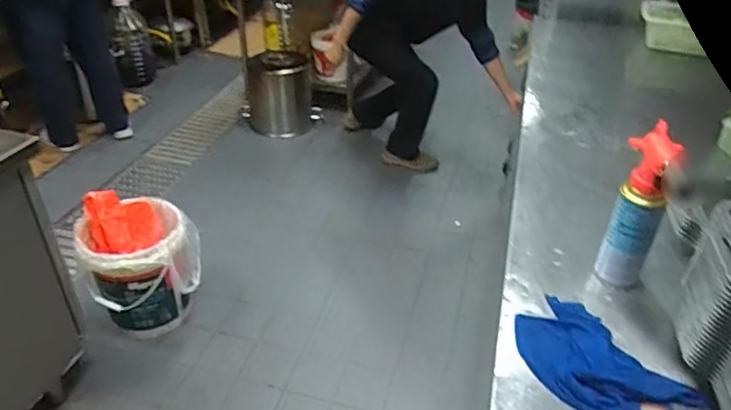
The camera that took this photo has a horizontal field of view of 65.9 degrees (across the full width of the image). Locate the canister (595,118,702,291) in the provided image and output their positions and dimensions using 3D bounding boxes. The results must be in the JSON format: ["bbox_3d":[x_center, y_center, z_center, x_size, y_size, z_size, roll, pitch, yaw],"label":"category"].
[{"bbox_3d":[0.405,0.013,0.835,0.070,0.230,0.108,4,35,3],"label":"canister"}]

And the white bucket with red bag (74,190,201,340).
[{"bbox_3d":[-0.686,0.188,1.767,0.319,0.468,0.300,-11,37,-18],"label":"white bucket with red bag"}]

